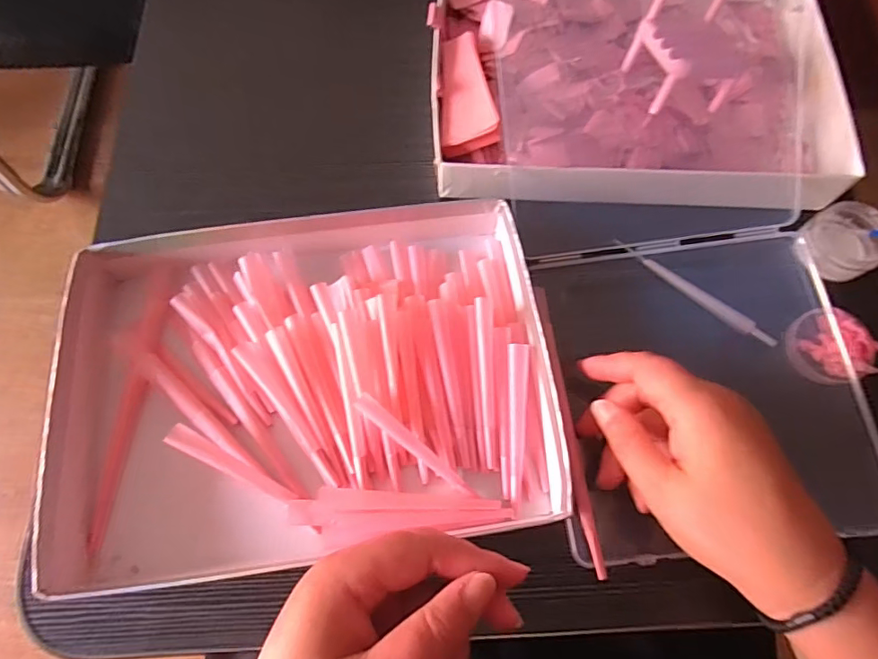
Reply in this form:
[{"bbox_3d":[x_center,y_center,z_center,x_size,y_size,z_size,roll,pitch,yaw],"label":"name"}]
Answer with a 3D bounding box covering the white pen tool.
[{"bbox_3d":[0.181,-0.028,0.359,0.125,0.007,0.008,39,76,14],"label":"white pen tool"}]

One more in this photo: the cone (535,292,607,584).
[{"bbox_3d":[0.081,0.057,0.321,0.010,0.011,0.183,-7,71,0],"label":"cone"}]

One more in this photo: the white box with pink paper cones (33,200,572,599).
[{"bbox_3d":[-0.083,0.025,0.326,0.297,0.041,0.227,-11,71,-2],"label":"white box with pink paper cones"}]

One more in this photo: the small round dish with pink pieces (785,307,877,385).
[{"bbox_3d":[0.265,0.011,0.339,0.048,0.021,0.051,-1,71,2],"label":"small round dish with pink pieces"}]

